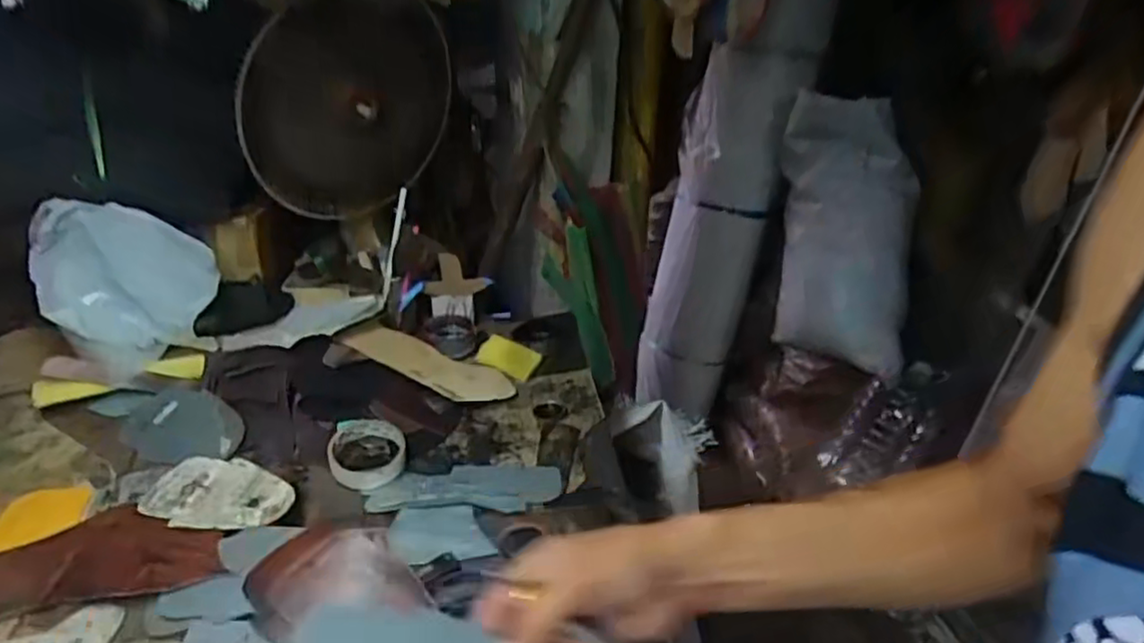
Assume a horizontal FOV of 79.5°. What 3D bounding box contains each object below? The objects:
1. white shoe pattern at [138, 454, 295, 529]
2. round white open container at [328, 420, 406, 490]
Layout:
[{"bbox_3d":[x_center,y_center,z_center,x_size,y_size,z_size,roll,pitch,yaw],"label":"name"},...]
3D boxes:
[{"bbox_3d":[-0.369,0.178,0.721,0.154,0.015,0.085,2,28,7],"label":"white shoe pattern"},{"bbox_3d":[-0.238,0.149,0.805,0.082,0.034,0.097,3,28,0],"label":"round white open container"}]

